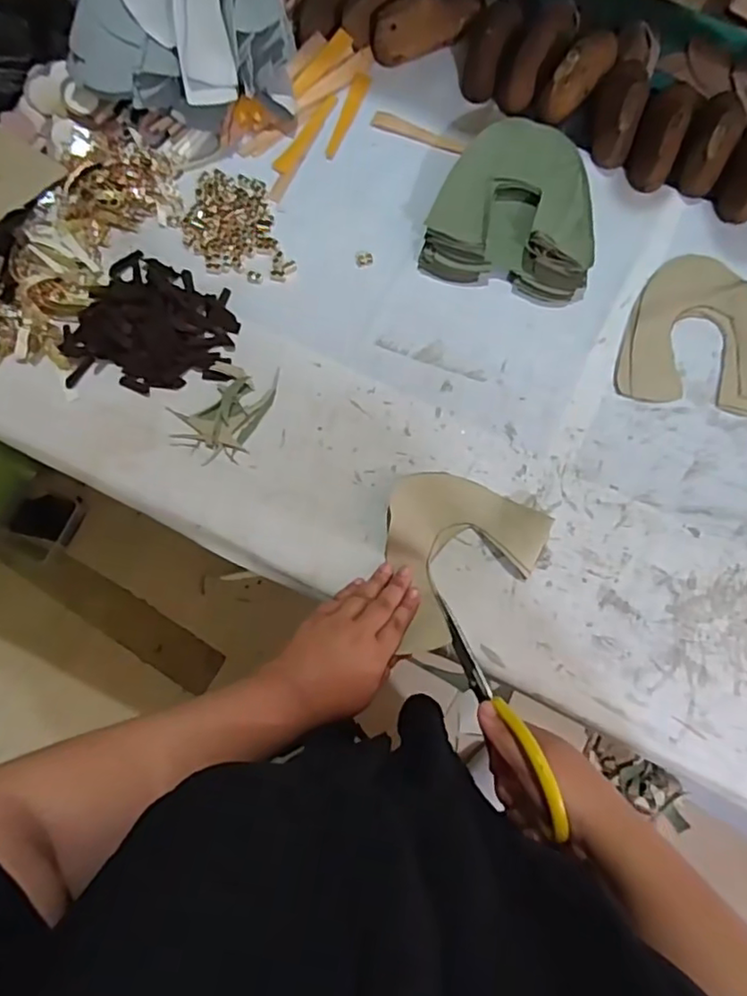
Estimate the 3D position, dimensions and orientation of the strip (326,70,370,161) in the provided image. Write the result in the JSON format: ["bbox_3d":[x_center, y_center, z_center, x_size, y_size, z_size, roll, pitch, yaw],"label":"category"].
[{"bbox_3d":[-0.030,-0.444,0.698,0.020,0.004,0.121,18,77,4],"label":"strip"}]

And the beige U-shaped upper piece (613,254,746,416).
[{"bbox_3d":[0.342,-0.172,0.627,0.165,0.007,0.164,7,77,2],"label":"beige U-shaped upper piece"}]

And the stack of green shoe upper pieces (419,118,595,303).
[{"bbox_3d":[0.152,-0.311,0.638,0.173,0.047,0.182,12,77,3],"label":"stack of green shoe upper pieces"}]

